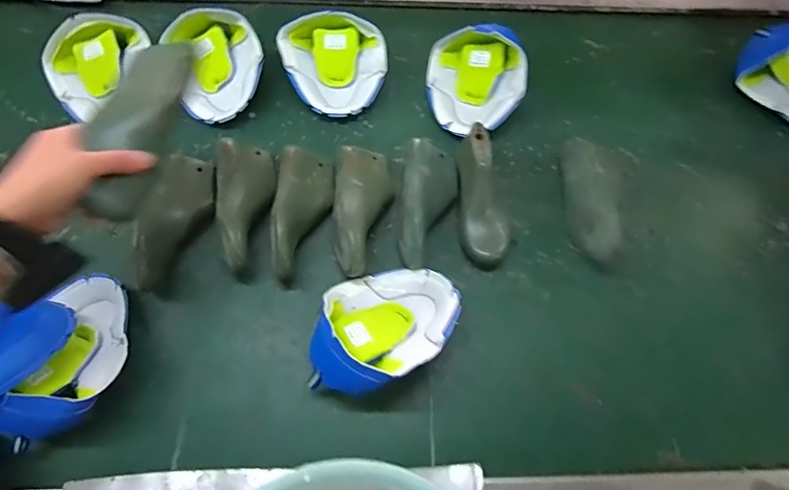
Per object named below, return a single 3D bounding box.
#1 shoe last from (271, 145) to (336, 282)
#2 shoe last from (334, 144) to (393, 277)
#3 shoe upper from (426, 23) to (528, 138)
[{"bbox_3d":[-0.127,-0.049,0.615,0.087,0.058,0.192,-1,67,-3],"label":"shoe last"},{"bbox_3d":[-0.043,-0.051,0.625,0.081,0.059,0.203,2,67,-2],"label":"shoe last"},{"bbox_3d":[0.129,-0.267,0.703,0.145,0.071,0.177,2,67,-2],"label":"shoe upper"}]

